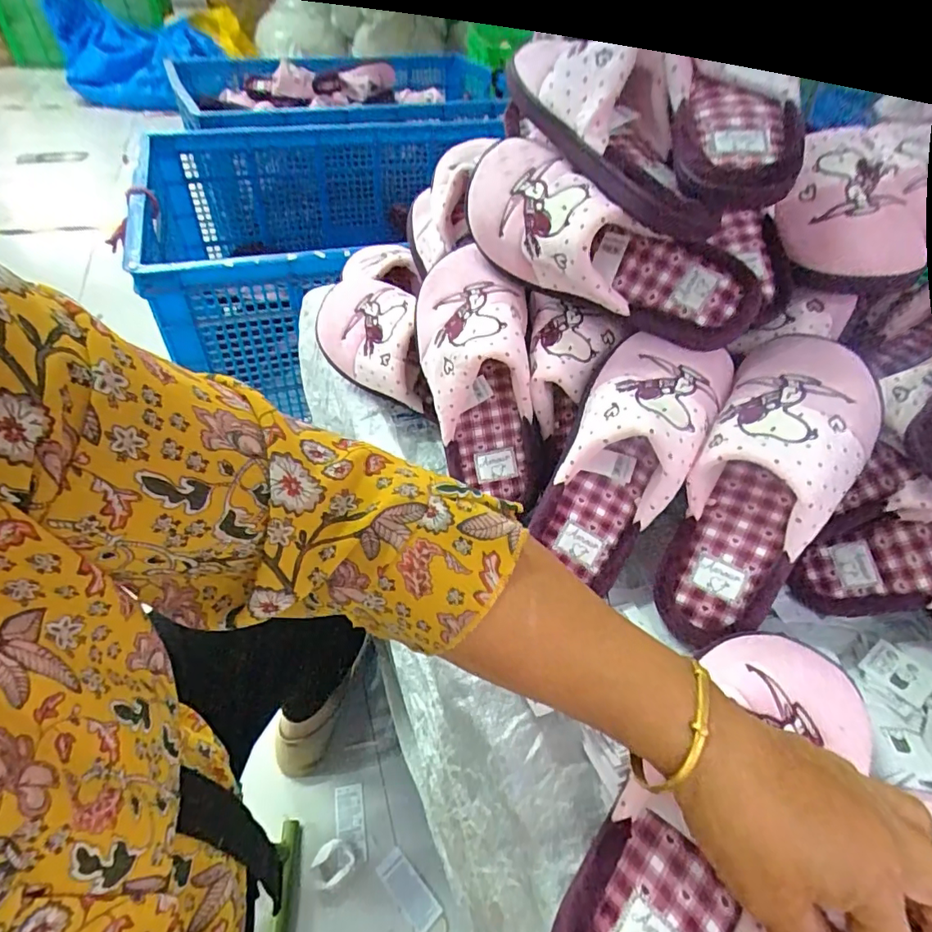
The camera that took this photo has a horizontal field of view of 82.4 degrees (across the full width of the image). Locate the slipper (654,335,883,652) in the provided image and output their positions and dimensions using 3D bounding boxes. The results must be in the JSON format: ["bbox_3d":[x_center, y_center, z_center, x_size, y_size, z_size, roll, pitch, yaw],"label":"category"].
[{"bbox_3d":[0.212,0.013,0.380,0.095,0.073,0.247,26,90,19],"label":"slipper"}]

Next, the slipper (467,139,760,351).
[{"bbox_3d":[0.104,-0.166,0.417,0.241,0.089,0.099,27,49,4],"label":"slipper"}]

